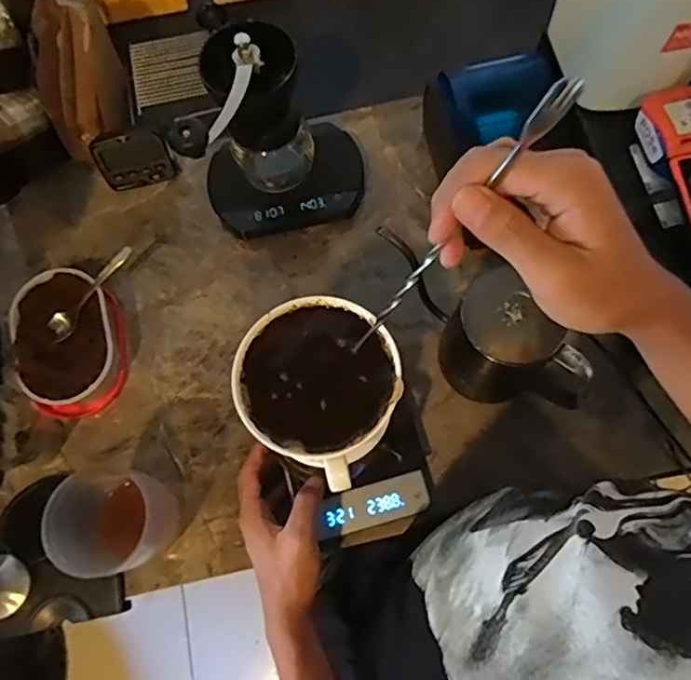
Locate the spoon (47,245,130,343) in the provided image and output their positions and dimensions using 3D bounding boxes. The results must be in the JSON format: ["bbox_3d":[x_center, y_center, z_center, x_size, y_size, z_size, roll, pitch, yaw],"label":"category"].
[{"bbox_3d":[-0.269,-0.051,0.597,0.022,0.025,0.120,40,79,12],"label":"spoon"}]

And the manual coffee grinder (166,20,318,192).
[{"bbox_3d":[-0.090,-0.192,0.547,0.088,0.194,0.143,7,72,6],"label":"manual coffee grinder"}]

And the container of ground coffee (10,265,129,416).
[{"bbox_3d":[-0.288,0.003,0.591,0.104,0.049,0.152,-14,74,-2],"label":"container of ground coffee"}]

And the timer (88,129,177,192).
[{"bbox_3d":[-0.244,-0.207,0.653,0.081,0.065,0.012,-18,35,-8],"label":"timer"}]

